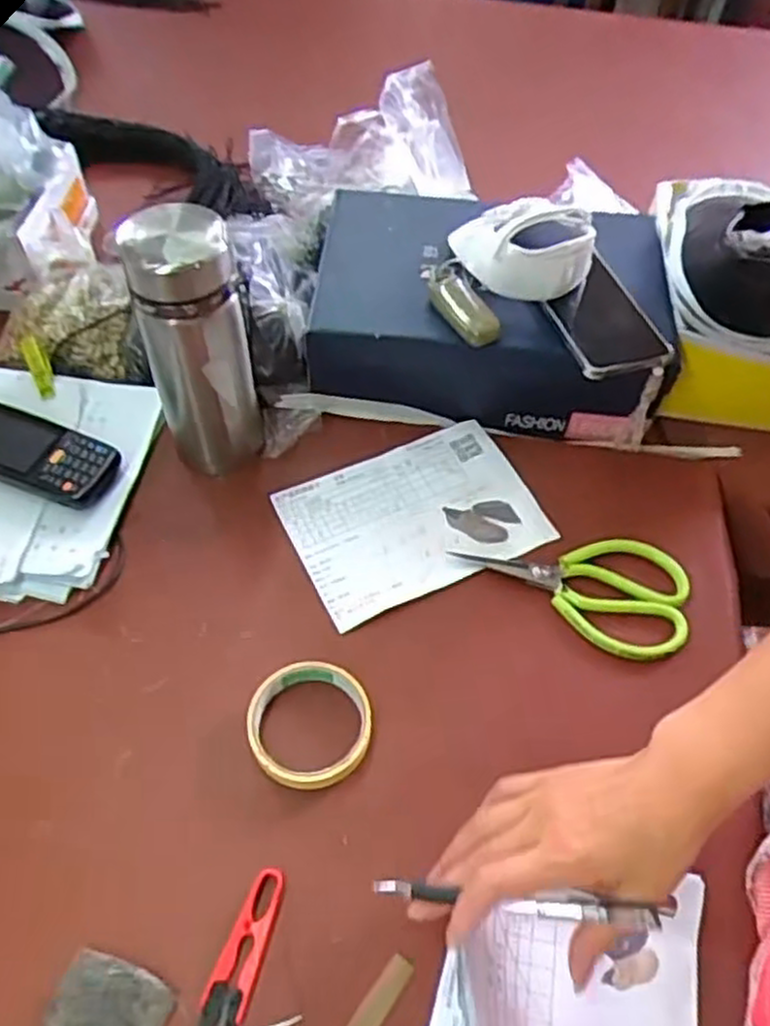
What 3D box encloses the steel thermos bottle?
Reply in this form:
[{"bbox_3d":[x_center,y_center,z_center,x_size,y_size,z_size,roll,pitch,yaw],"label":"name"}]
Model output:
[{"bbox_3d":[-0.155,-0.138,0.643,0.091,0.222,0.084,-5,55,-7],"label":"steel thermos bottle"}]

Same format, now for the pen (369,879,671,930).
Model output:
[{"bbox_3d":[0.075,0.220,0.440,0.168,0.013,0.015,-2,53,18],"label":"pen"}]

